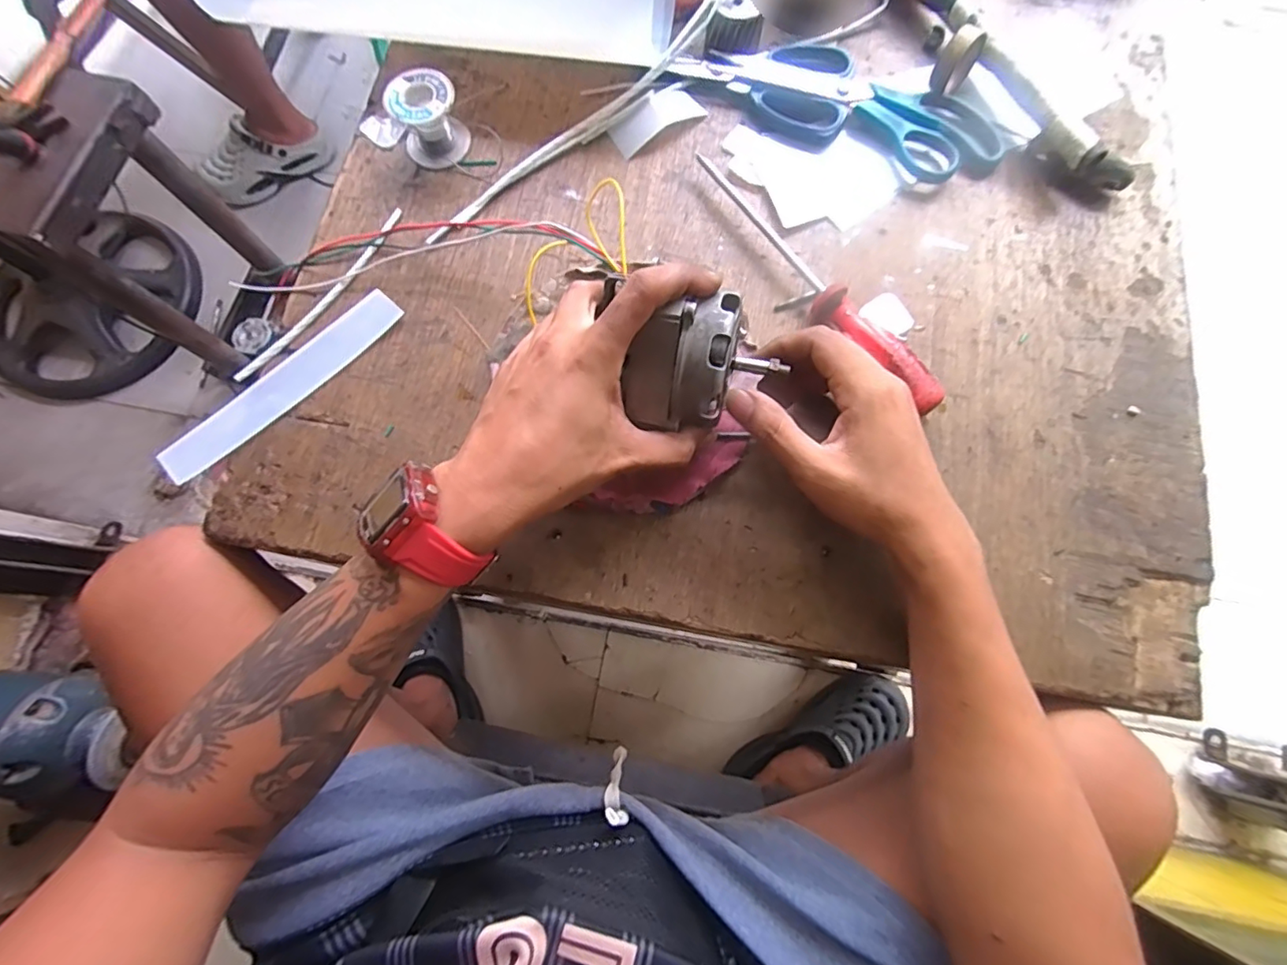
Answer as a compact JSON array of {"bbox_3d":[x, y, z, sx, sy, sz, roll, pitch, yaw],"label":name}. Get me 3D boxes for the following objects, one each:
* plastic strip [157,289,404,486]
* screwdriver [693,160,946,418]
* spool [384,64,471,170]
[{"bbox_3d":[-0.247,-0.069,0.378,0.036,0.009,0.179,43,79,11],"label":"plastic strip"},{"bbox_3d":[0.113,-0.149,0.387,0.029,0.027,0.258,-33,77,-9],"label":"screwdriver"},{"bbox_3d":[-0.162,-0.275,0.413,0.048,0.043,0.046,0,74,0],"label":"spool"}]

